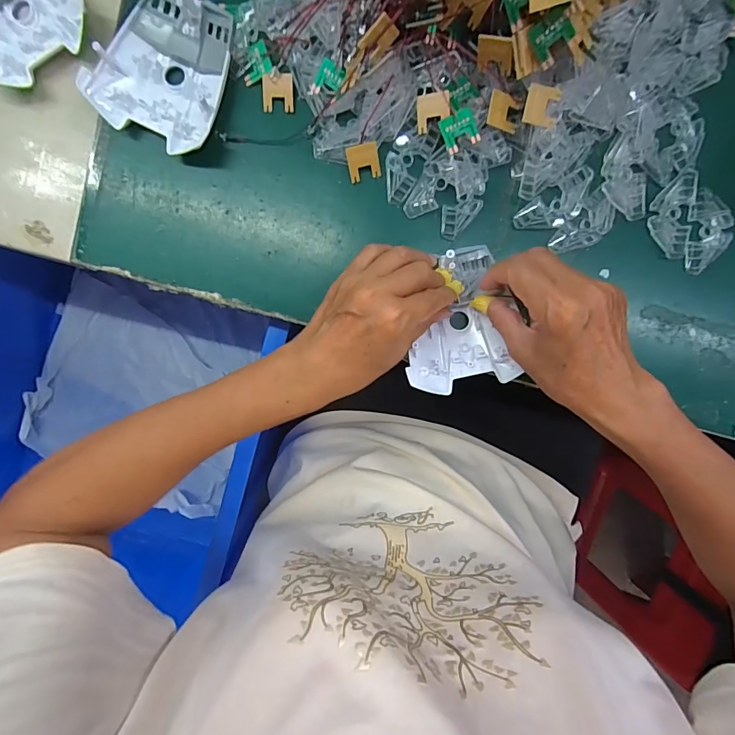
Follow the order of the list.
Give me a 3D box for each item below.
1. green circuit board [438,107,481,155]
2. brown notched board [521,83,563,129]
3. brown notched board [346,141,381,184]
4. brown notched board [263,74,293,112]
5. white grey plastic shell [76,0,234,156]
[{"bbox_3d":[0.068,-0.176,0.299,0.024,0.004,0.025,-23,99,10],"label":"green circuit board"},{"bbox_3d":[0.129,-0.191,0.294,0.028,0.007,0.026,5,107,-9],"label":"brown notched board"},{"bbox_3d":[-0.003,-0.163,0.322,0.025,0.004,0.026,-14,127,-1],"label":"brown notched board"},{"bbox_3d":[-0.071,-0.217,0.319,0.025,0.004,0.025,1,98,1],"label":"brown notched board"},{"bbox_3d":[-0.154,-0.231,0.310,0.093,0.024,0.109,24,98,-2],"label":"white grey plastic shell"}]

